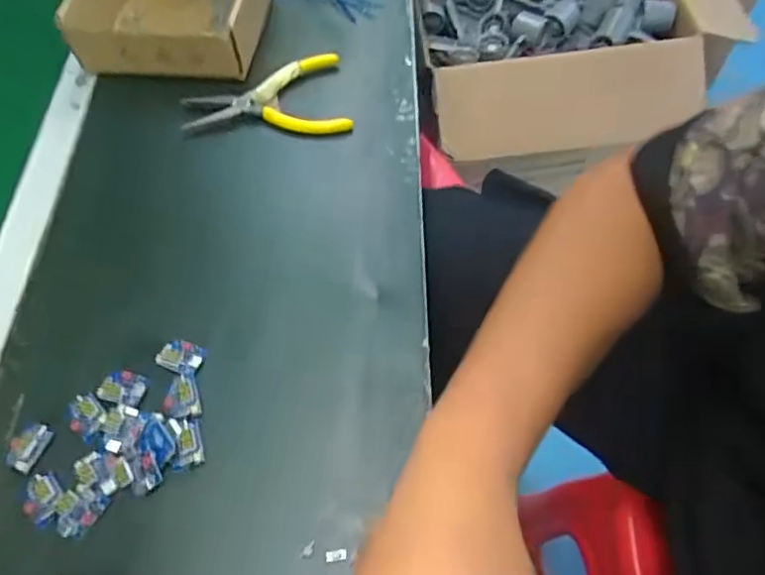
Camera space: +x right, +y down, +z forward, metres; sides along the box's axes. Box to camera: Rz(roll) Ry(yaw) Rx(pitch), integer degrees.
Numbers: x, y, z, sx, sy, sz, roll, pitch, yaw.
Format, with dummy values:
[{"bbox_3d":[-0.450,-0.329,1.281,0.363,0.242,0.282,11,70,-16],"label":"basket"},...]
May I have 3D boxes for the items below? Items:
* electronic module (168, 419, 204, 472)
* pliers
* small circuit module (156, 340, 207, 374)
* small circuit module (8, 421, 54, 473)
[{"bbox_3d":[-0.124,0.098,0.375,0.018,0.006,0.032,-12,60,-4],"label":"electronic module"},{"bbox_3d":[-0.104,-0.173,0.534,0.150,0.018,0.083,-1,60,2],"label":"pliers"},{"bbox_3d":[-0.140,0.046,0.405,0.030,0.006,0.021,11,61,9],"label":"small circuit module"},{"bbox_3d":[-0.230,0.102,0.383,0.023,0.004,0.030,22,63,15],"label":"small circuit module"}]

